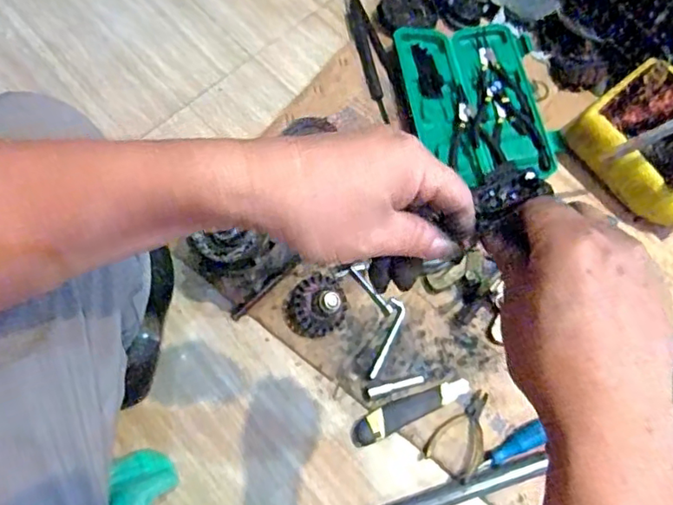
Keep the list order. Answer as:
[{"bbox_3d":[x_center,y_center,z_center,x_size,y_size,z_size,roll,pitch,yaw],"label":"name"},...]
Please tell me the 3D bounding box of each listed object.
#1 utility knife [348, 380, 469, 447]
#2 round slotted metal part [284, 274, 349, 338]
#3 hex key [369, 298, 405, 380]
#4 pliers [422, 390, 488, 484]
[{"bbox_3d":[0.100,0.209,0.770,0.170,0.012,0.037,-25,72,-10],"label":"utility knife"},{"bbox_3d":[-0.028,0.077,0.802,0.086,0.047,0.071,-26,72,-10],"label":"round slotted metal part"},{"bbox_3d":[0.073,0.123,0.816,0.021,0.007,0.121,18,70,6],"label":"hex key"},{"bbox_3d":[0.170,0.238,0.767,0.066,0.012,0.114,30,72,10],"label":"pliers"}]

